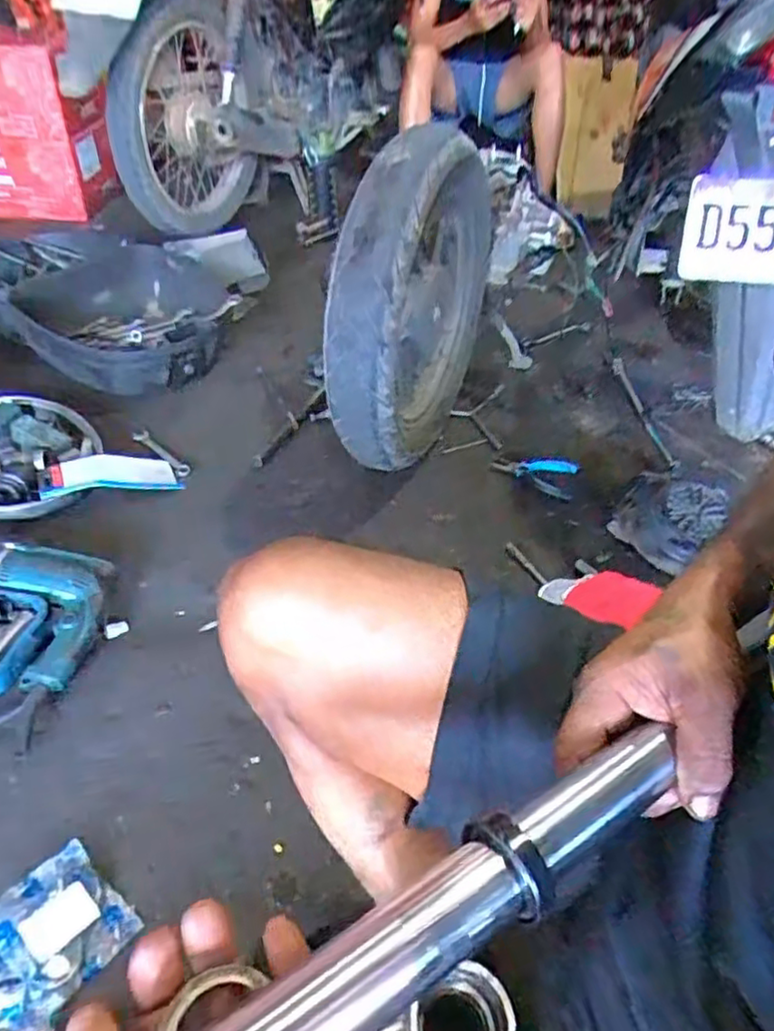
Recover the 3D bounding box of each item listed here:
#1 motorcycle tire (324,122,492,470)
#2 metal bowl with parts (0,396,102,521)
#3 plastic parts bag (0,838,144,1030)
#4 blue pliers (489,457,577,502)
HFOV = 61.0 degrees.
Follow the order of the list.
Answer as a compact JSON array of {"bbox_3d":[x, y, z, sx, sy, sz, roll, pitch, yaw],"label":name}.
[{"bbox_3d":[0.052,-0.336,1.056,0.103,0.461,0.512,18,42,17],"label":"motorcycle tire"},{"bbox_3d":[-0.624,-0.103,1.095,0.250,0.062,0.273,2,40,-2],"label":"metal bowl with parts"},{"bbox_3d":[-0.331,0.401,0.600,0.113,0.030,0.169,30,46,27],"label":"plastic parts bag"},{"bbox_3d":[0.262,-0.082,1.170,0.144,0.016,0.098,18,43,17],"label":"blue pliers"}]

